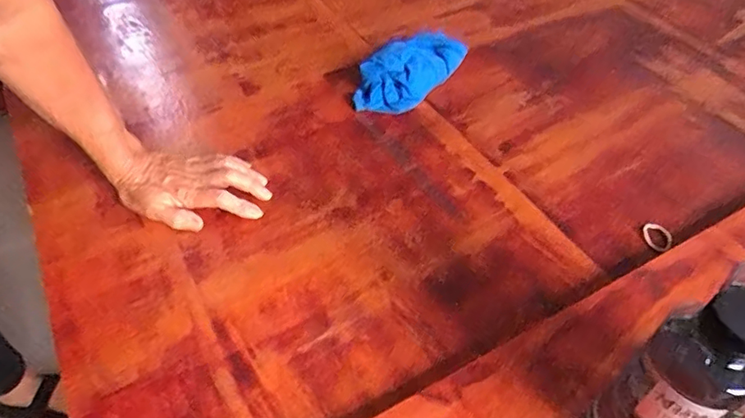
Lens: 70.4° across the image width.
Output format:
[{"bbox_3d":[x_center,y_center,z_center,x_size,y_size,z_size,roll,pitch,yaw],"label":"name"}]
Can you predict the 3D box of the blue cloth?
[{"bbox_3d":[0.048,-0.191,0.711,0.091,0.048,0.191,30,52,25],"label":"blue cloth"}]

